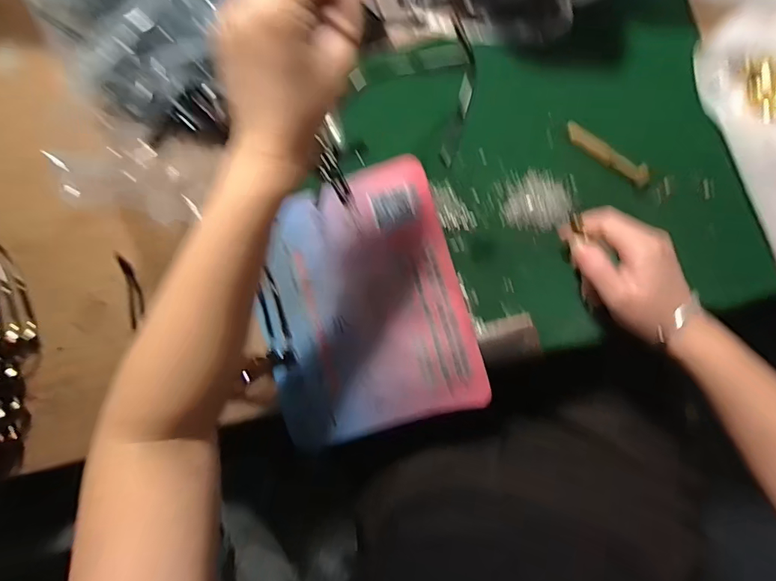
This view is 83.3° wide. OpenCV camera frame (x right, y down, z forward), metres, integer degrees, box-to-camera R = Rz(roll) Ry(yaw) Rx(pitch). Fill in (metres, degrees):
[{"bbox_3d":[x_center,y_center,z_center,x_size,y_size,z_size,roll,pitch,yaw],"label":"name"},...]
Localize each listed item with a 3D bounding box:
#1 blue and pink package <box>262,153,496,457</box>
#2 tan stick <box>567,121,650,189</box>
[{"bbox_3d":[-0.027,0.013,0.414,0.188,0.008,0.235,-16,86,8],"label":"blue and pink package"},{"bbox_3d":[0.190,-0.118,0.379,0.082,0.008,0.015,38,94,8],"label":"tan stick"}]

